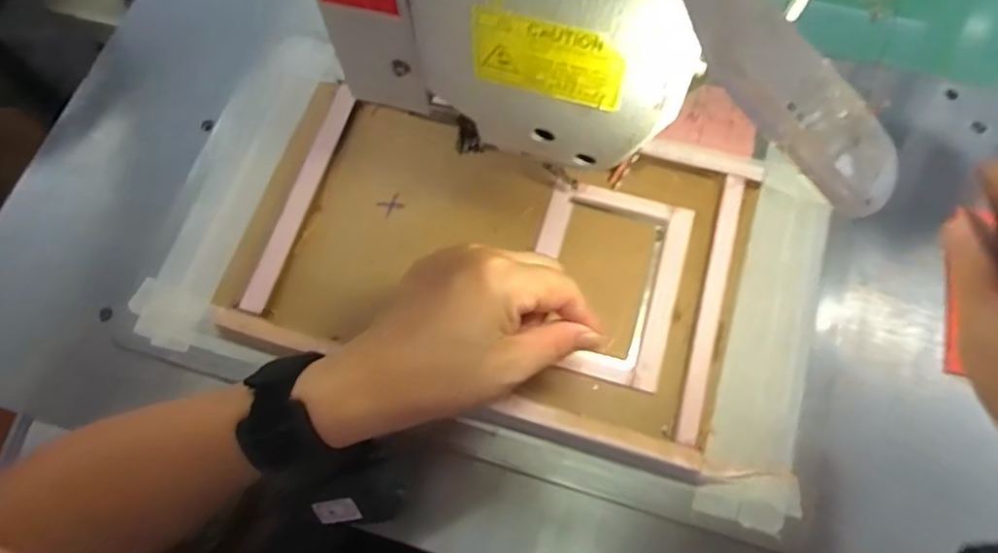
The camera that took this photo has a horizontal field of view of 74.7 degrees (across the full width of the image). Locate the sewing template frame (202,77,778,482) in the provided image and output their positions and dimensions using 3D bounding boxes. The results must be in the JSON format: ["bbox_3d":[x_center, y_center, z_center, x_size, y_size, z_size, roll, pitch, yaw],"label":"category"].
[{"bbox_3d":[-0.005,-0.018,0.419,0.309,0.021,0.196,16,71,8],"label":"sewing template frame"}]

